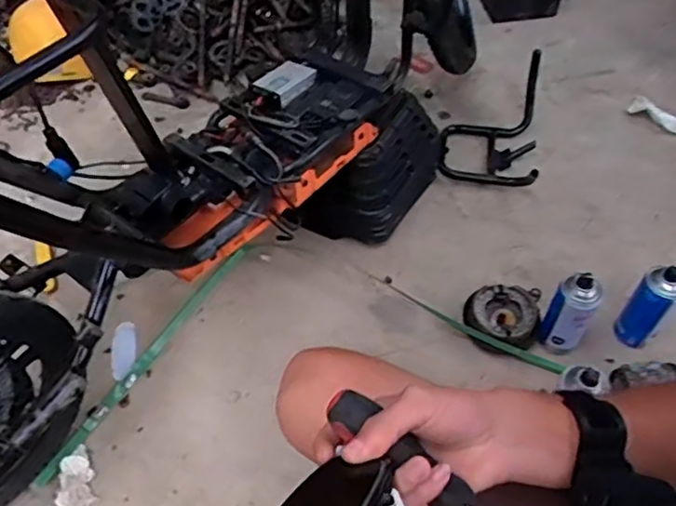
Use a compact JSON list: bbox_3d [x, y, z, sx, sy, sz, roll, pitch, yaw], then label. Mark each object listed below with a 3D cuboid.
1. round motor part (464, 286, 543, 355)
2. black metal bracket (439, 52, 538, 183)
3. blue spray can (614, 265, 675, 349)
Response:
[{"bbox_3d":[0.282,0.111,1.056,0.123,0.052,0.130,-1,53,1],"label":"round motor part"},{"bbox_3d":[0.342,-0.301,1.342,0.197,0.104,0.384,12,54,10],"label":"black metal bracket"},{"bbox_3d":[0.499,0.089,0.994,0.064,0.180,0.051,33,60,23],"label":"blue spray can"}]

